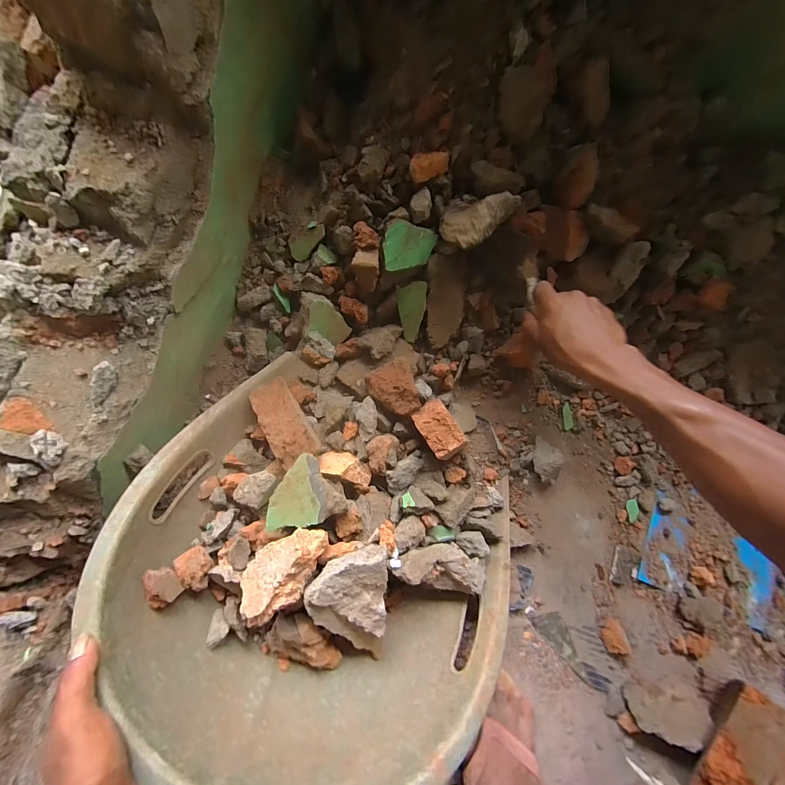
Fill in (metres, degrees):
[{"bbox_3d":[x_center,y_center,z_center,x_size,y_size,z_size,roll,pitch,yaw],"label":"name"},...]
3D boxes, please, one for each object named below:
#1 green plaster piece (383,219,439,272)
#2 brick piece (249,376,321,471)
[{"bbox_3d":[0.020,-0.182,0.434,0.064,0.013,0.057,3,113,-13],"label":"green plaster piece"},{"bbox_3d":[-0.130,0.030,0.405,0.048,0.020,0.117,-32,60,-9],"label":"brick piece"}]

